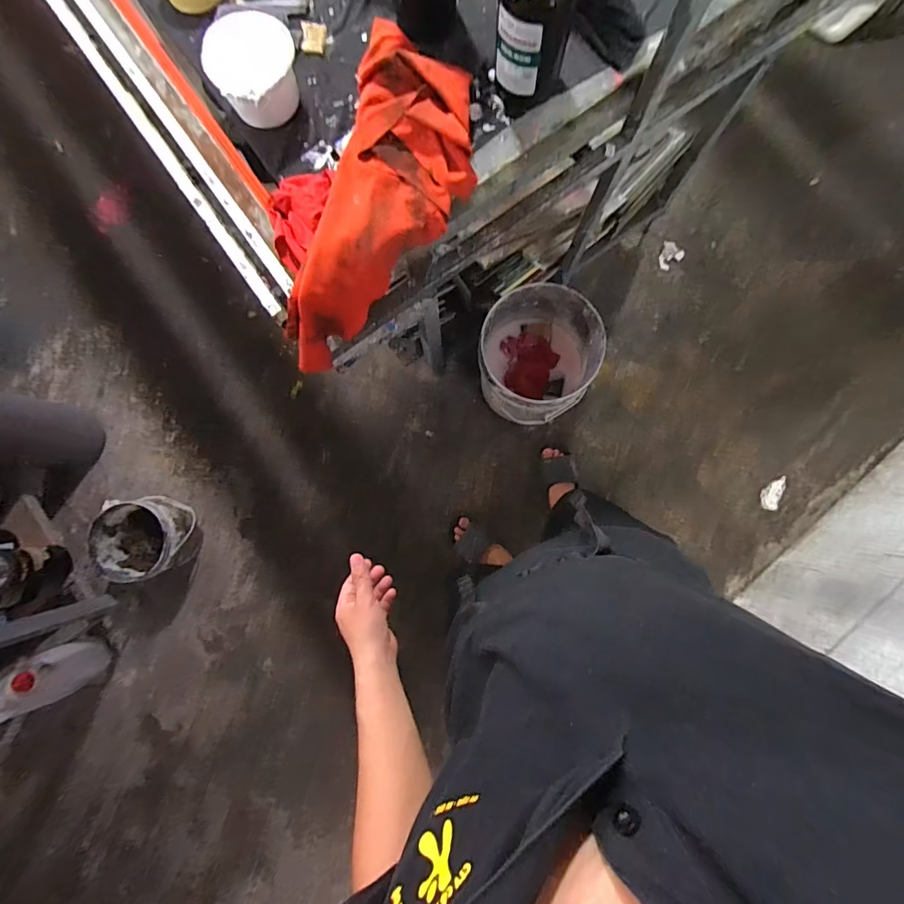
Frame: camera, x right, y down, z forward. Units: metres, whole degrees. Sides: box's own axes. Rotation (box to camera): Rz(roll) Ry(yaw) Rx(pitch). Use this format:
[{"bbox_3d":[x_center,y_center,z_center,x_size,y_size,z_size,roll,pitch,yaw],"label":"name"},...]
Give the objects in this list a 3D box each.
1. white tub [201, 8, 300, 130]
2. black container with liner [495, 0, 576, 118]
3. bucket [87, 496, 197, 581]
[{"bbox_3d":[-0.276,-0.543,0.655,0.122,0.090,0.114,0,84,1],"label":"white tub"},{"bbox_3d":[0.109,-0.564,0.601,0.106,0.164,0.117,9,85,2],"label":"black container with liner"},{"bbox_3d":[-0.863,0.238,1.293,0.233,0.172,0.222,0,84,1],"label":"bucket"}]

